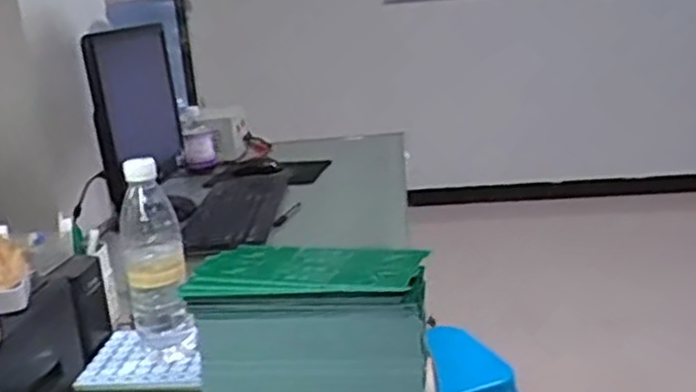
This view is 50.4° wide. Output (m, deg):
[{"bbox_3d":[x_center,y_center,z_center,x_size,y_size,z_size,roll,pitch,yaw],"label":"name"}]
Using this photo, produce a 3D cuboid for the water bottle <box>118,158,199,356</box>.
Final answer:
[{"bbox_3d":[-0.209,0.069,0.800,0.065,0.211,0.074,-10,17,-18],"label":"water bottle"}]

